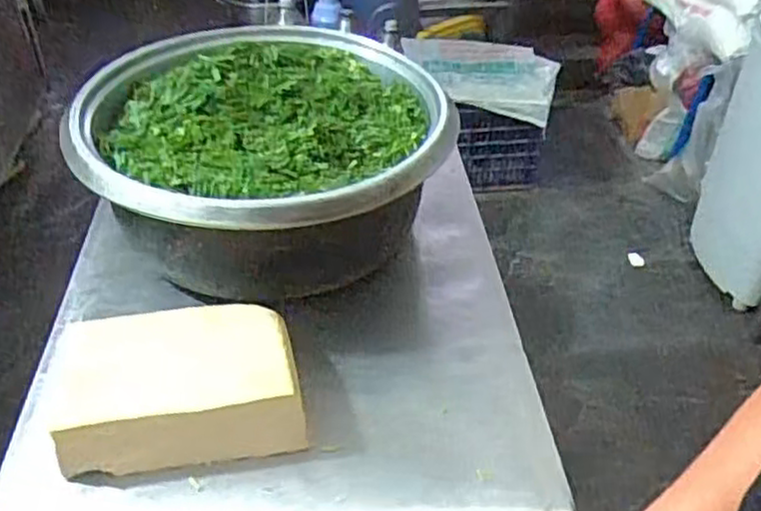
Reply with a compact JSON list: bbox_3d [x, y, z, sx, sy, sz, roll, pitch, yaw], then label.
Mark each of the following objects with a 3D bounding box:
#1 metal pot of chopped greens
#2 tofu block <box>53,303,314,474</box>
[{"bbox_3d":[-0.133,-0.122,0.841,0.398,0.172,0.383,1,39,0],"label":"metal pot of chopped greens"},{"bbox_3d":[-0.183,0.120,0.660,0.210,0.075,0.142,-7,40,-9],"label":"tofu block"}]

